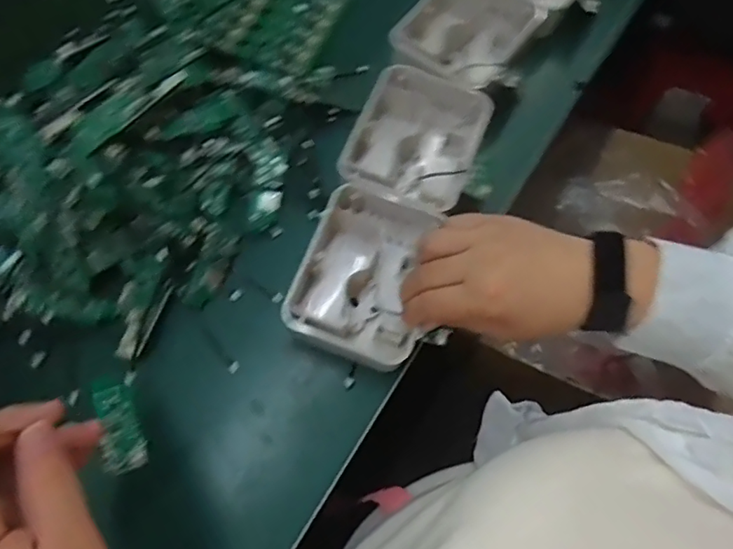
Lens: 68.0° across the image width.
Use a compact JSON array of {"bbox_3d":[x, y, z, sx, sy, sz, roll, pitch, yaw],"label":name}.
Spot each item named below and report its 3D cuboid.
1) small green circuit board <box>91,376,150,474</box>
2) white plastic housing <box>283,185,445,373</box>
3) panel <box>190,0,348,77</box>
[{"bbox_3d":[-0.158,0.094,0.348,0.024,0.004,0.069,-9,46,-29],"label":"small green circuit board"},{"bbox_3d":[0.001,0.002,0.427,0.096,0.037,0.129,20,70,7],"label":"white plastic housing"},{"bbox_3d":[-0.102,-0.257,0.533,0.136,0.020,0.123,19,70,6],"label":"panel"}]

